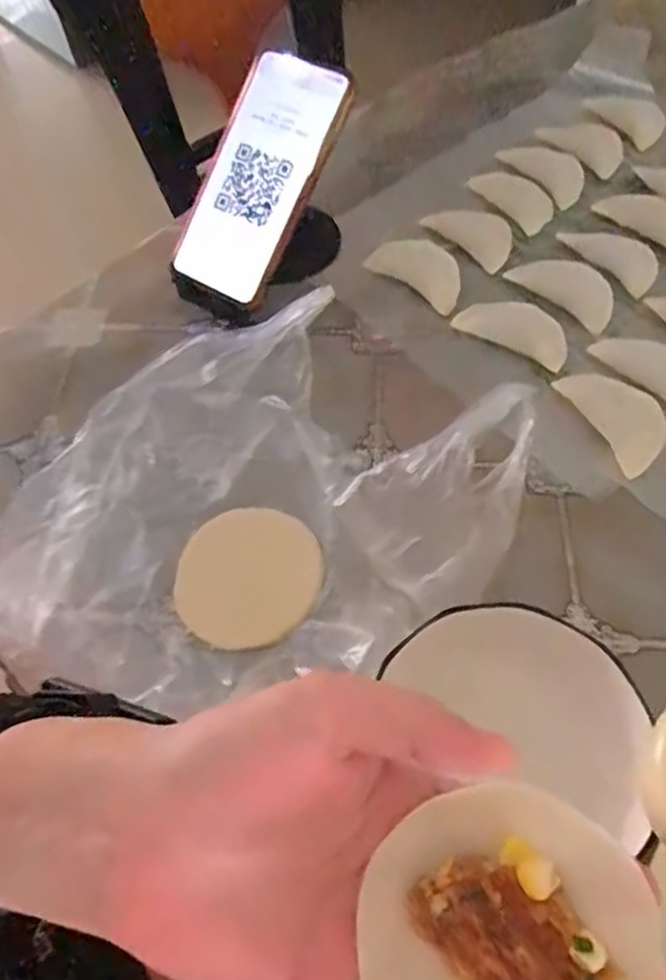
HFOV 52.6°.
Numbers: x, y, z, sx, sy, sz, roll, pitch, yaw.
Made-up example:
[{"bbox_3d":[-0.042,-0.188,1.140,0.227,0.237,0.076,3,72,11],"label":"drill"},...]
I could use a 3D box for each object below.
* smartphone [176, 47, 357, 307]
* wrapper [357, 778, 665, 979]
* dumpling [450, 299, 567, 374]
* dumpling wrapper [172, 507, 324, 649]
[{"bbox_3d":[-0.050,-0.207,0.453,0.076,0.012,0.157,33,103,18],"label":"smartphone"},{"bbox_3d":[0.046,0.118,0.178,0.076,0.016,0.069,-16,61,-8],"label":"wrapper"},{"bbox_3d":[0.120,-0.108,0.441,0.073,0.013,0.033,26,64,15],"label":"dumpling"},{"bbox_3d":[-0.046,0.046,0.365,0.079,0.004,0.073,-1,71,3],"label":"dumpling wrapper"}]

